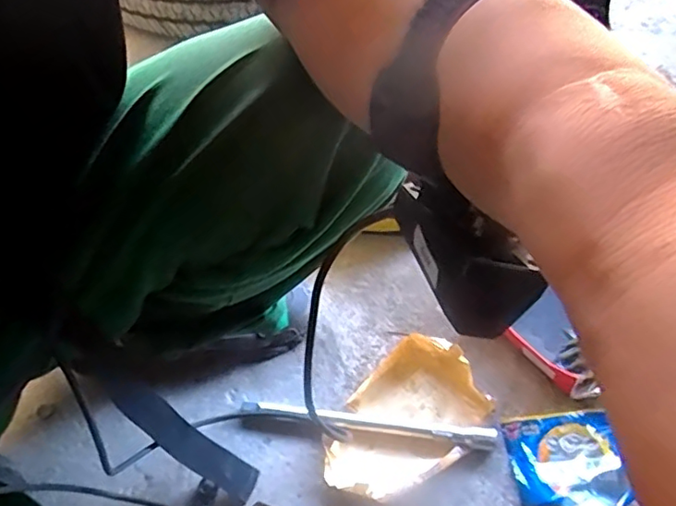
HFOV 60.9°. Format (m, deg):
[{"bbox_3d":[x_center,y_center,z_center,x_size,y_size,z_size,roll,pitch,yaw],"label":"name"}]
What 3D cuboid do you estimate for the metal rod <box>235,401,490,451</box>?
[{"bbox_3d":[0.027,0.169,0.570,0.249,0.014,0.017,6,54,7],"label":"metal rod"}]

